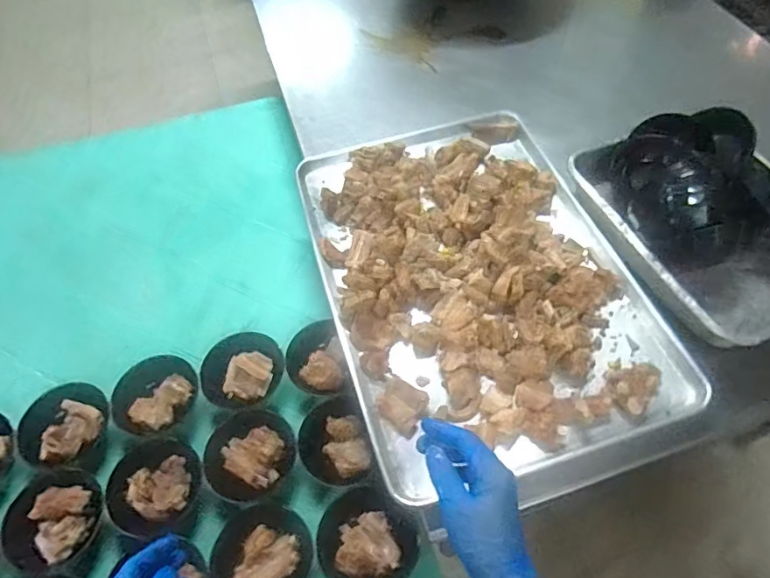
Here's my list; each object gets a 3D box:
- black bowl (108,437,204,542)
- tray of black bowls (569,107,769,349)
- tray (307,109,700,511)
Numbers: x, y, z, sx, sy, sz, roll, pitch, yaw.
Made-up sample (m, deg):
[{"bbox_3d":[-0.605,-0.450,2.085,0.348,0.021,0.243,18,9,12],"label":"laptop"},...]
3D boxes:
[{"bbox_3d":[-0.356,0.300,0.792,0.136,0.037,0.134,-1,57,1],"label":"black bowl"},{"bbox_3d":[0.532,-0.115,0.821,0.313,0.115,0.400,-19,59,-10],"label":"tray of black bowls"},{"bbox_3d":[0.141,-0.029,0.848,0.465,0.078,0.680,-15,58,-7],"label":"tray"}]

